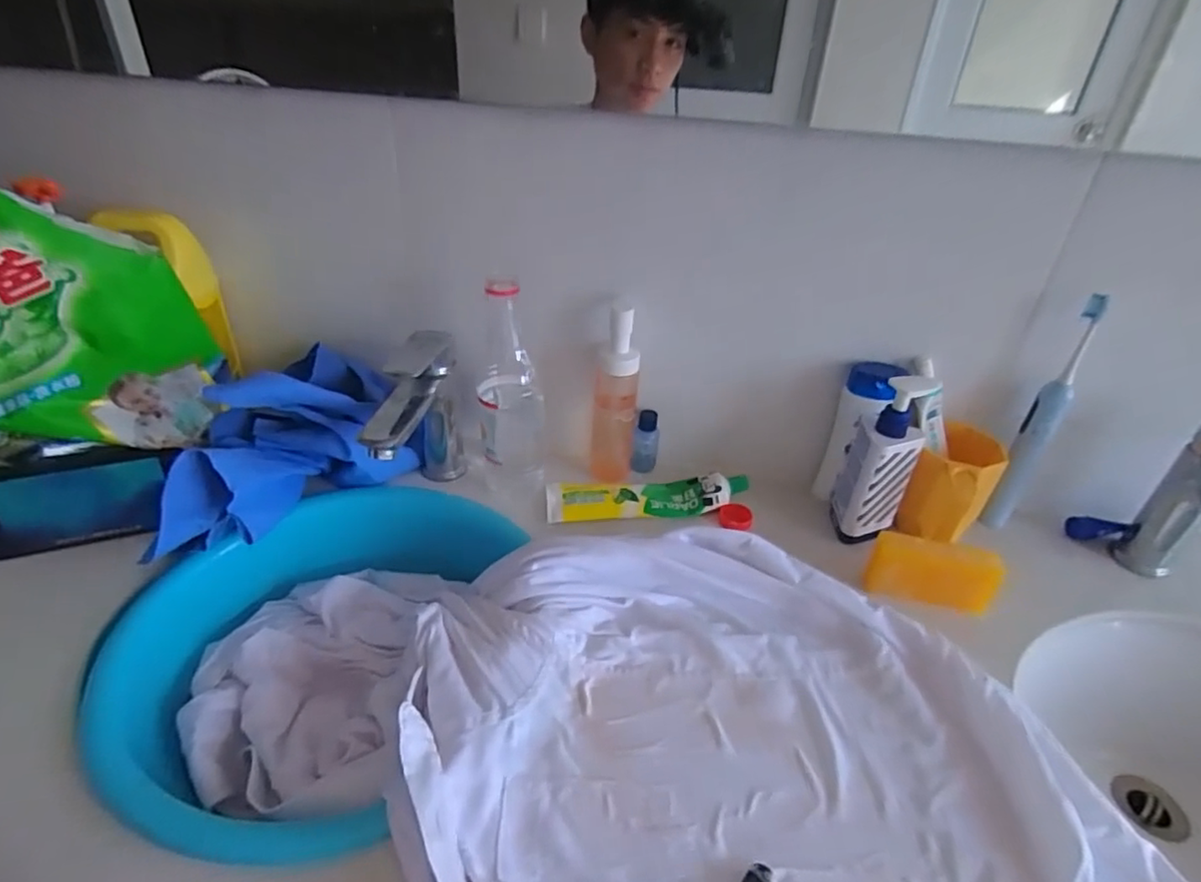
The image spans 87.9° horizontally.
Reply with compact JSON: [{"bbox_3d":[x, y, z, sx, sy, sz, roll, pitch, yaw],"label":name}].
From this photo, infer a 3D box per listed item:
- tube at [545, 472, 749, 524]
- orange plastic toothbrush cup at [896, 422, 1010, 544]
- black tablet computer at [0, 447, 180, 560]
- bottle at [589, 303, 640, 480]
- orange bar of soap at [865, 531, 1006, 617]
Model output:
[{"bbox_3d":[0.048,0.055,0.642,0.207,0.030,0.044,-2,34,-7],"label":"tube"},{"bbox_3d":[0.342,0.043,0.602,0.064,0.084,0.104,29,42,33],"label":"orange plastic toothbrush cup"},{"bbox_3d":[-0.468,0.054,0.552,0.163,0.082,0.018,-11,27,-20],"label":"black tablet computer"},{"bbox_3d":[0.013,-0.041,0.652,0.048,0.204,0.042,3,34,0],"label":"bottle"},{"bbox_3d":[0.292,0.117,0.552,0.101,0.061,0.023,11,35,12],"label":"orange bar of soap"}]

